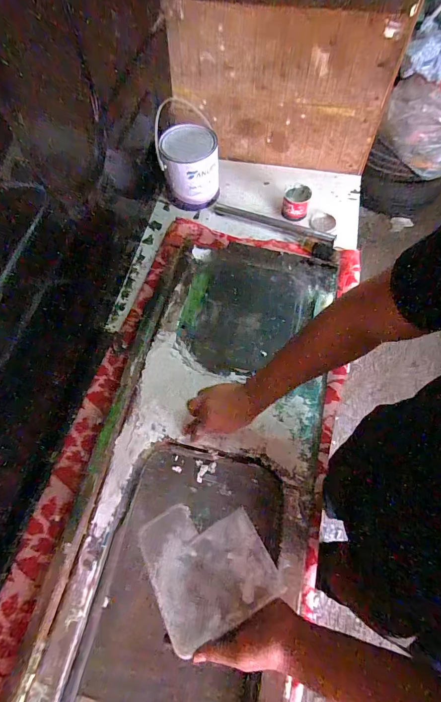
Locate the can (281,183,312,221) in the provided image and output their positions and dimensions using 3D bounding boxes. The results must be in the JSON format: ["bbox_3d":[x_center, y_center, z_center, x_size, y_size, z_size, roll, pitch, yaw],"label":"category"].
[{"bbox_3d":[0.203,-0.397,0.915,0.075,0.058,0.083,16,66,7],"label":"can"}]

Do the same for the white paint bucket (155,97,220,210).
[{"bbox_3d":[-0.078,-0.503,0.917,0.147,0.166,0.150,-6,64,1],"label":"white paint bucket"}]

